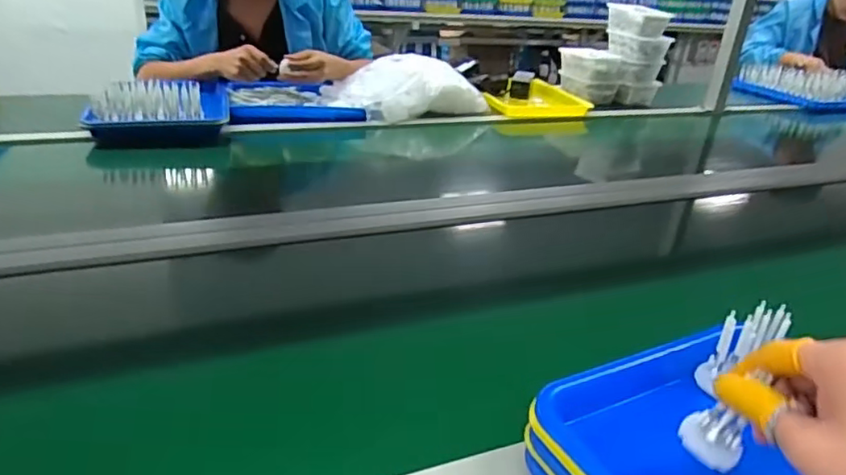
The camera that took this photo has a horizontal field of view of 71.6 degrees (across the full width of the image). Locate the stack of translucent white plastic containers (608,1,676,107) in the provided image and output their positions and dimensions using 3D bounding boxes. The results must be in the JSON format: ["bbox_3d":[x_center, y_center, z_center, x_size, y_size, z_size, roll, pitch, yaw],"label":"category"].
[{"bbox_3d":[0.531,-0.459,1.471,0.119,0.216,0.139,1,27,-6],"label":"stack of translucent white plastic containers"}]

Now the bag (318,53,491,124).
[{"bbox_3d":[-0.046,-0.339,1.319,0.339,0.104,0.200,-8,29,-23],"label":"bag"}]

